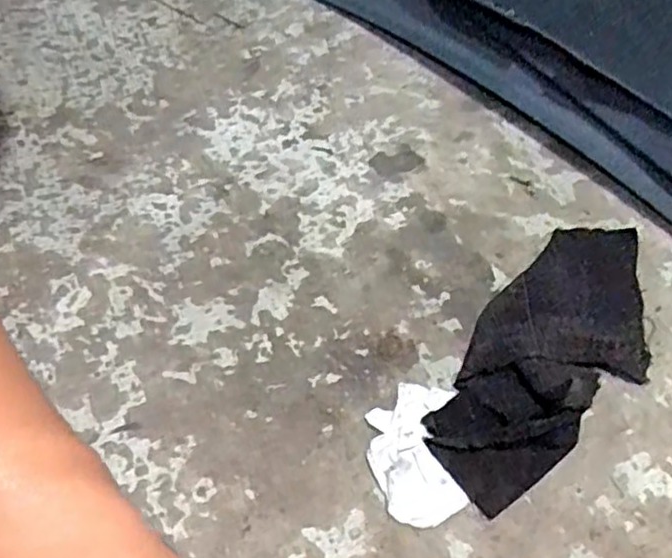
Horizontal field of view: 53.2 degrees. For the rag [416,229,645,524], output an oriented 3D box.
[{"bbox_3d":[0.190,0.054,0.578,0.124,0.025,0.307,34,60,21],"label":"rag"}]

